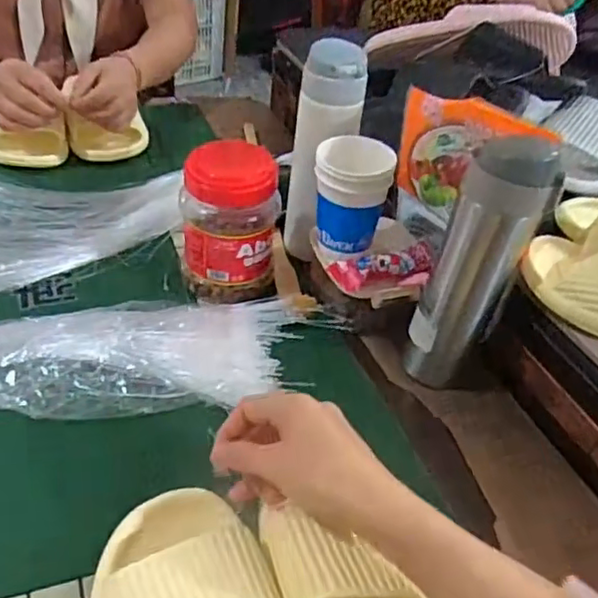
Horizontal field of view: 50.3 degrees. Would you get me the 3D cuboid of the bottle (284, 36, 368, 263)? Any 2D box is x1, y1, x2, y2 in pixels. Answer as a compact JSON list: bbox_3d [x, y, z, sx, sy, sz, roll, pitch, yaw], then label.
[{"bbox_3d":[0.026,-0.145,0.655,0.061,0.219,0.053,4,38,-4],"label":"bottle"}]

